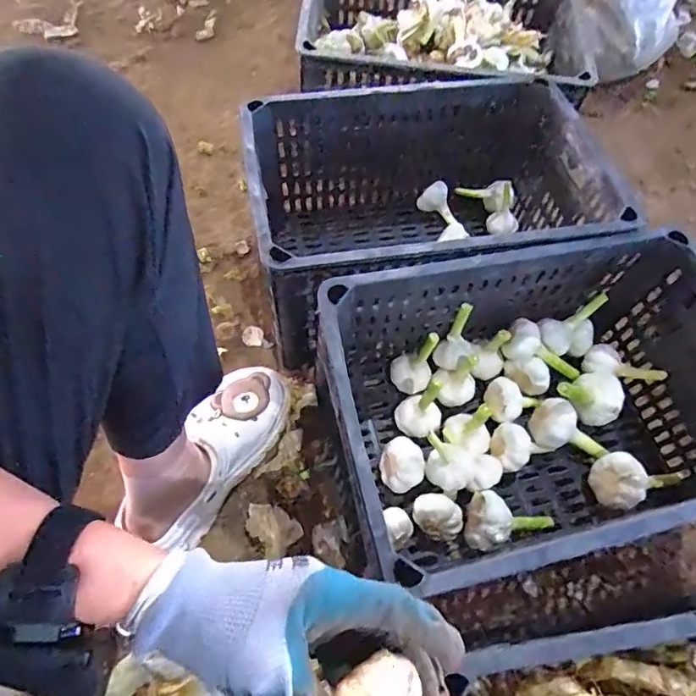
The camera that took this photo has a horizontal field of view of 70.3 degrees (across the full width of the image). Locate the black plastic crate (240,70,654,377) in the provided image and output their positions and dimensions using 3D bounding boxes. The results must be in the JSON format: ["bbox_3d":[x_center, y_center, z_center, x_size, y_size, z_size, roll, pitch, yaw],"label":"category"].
[{"bbox_3d":[0.096,-0.189,0.719,0.444,0.244,0.328,-10,63,-8],"label":"black plastic crate"}]

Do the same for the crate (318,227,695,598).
[{"bbox_3d":[0.207,0.074,0.562,0.438,0.215,0.302,-9,63,-8],"label":"crate"}]

